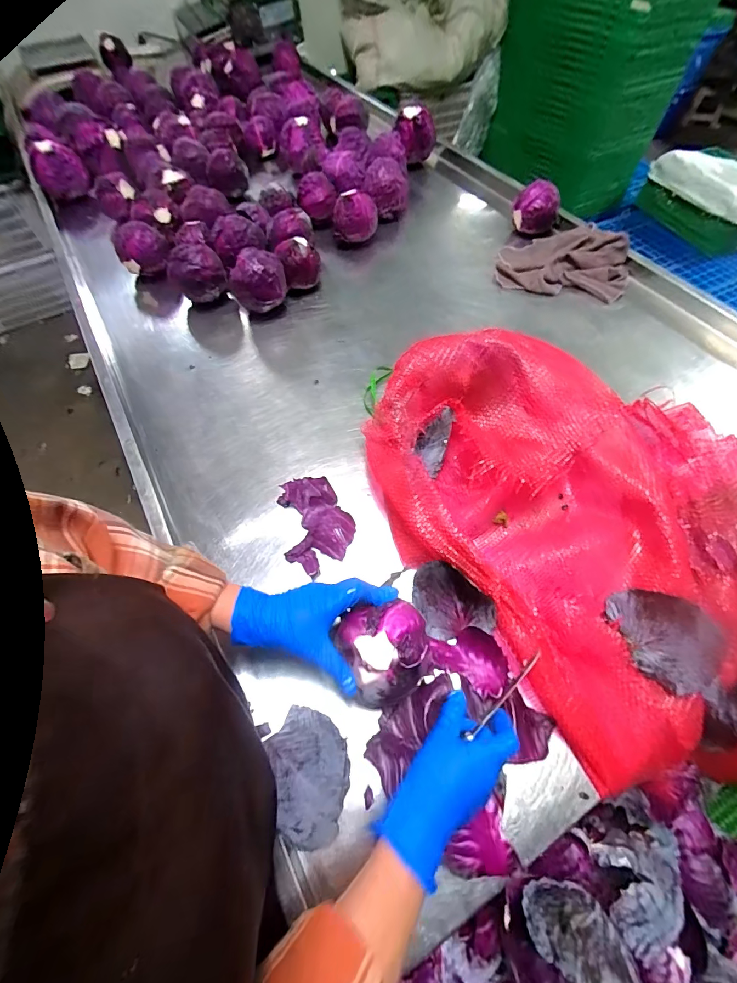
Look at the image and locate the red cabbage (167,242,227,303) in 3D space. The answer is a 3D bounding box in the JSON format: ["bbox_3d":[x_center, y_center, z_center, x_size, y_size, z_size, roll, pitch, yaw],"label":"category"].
[{"bbox_3d":[-0.347,-0.444,0.800,0.106,0.094,0.085,-19,61,-9],"label":"red cabbage"}]

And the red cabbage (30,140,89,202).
[{"bbox_3d":[-0.757,-0.787,0.964,0.108,0.108,0.094,-34,65,-16],"label":"red cabbage"}]

